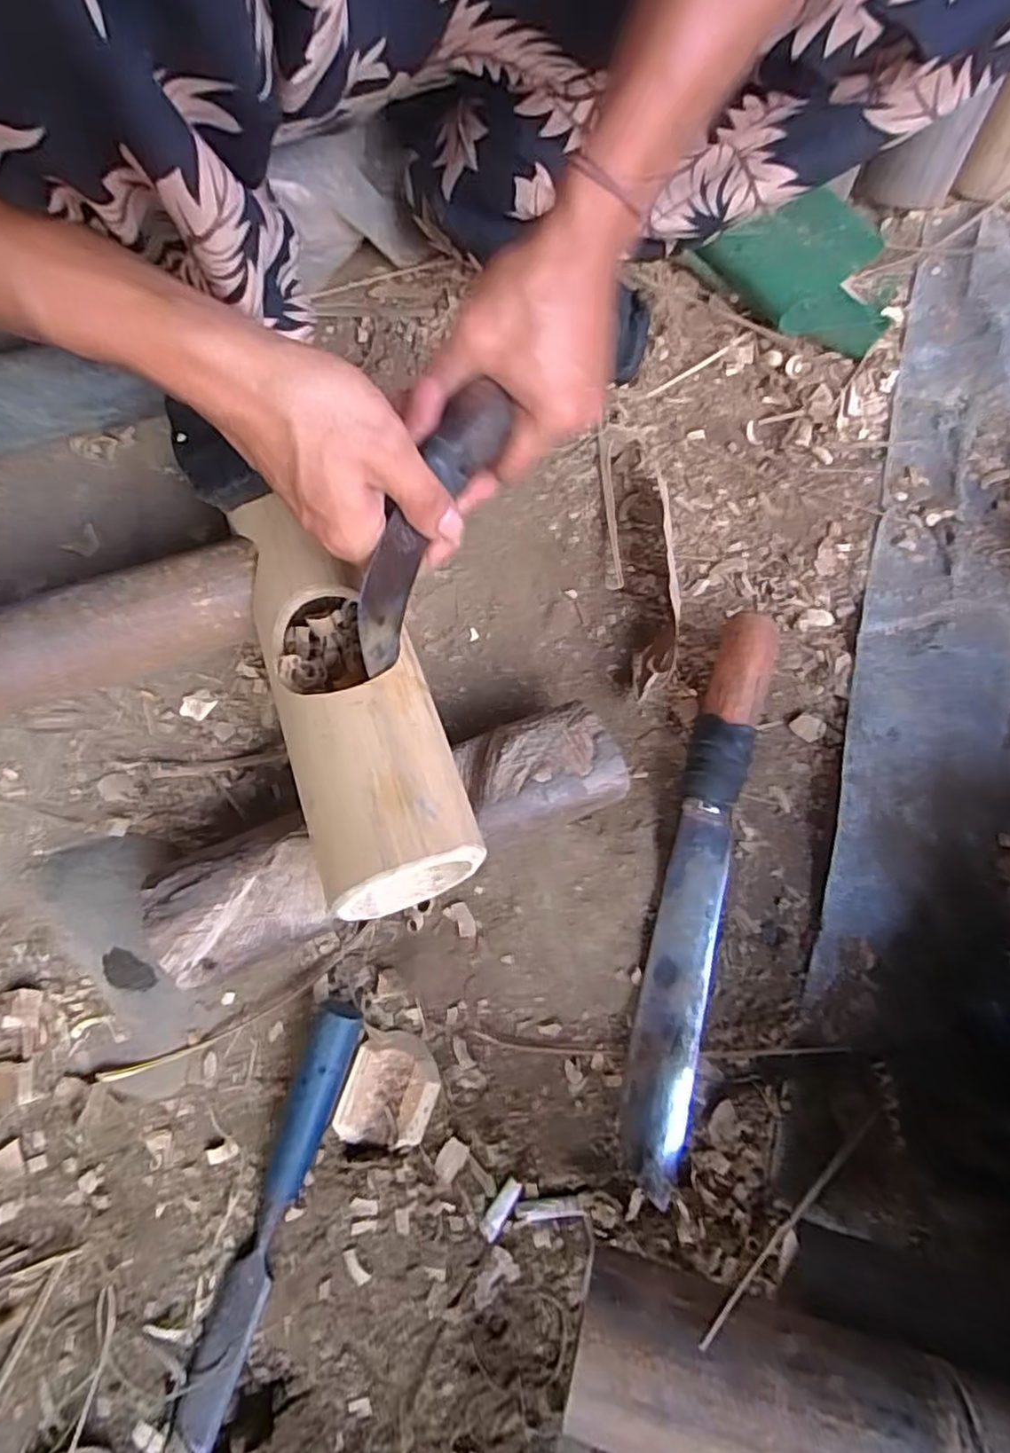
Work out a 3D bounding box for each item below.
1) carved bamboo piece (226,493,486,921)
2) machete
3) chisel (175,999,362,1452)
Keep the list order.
[{"bbox_3d":[-0.084,-0.018,0.366,0.080,0.073,0.226,-23,67,-9],"label":"carved bamboo piece"},{"bbox_3d":[0.119,0.085,0.408,0.041,0.028,0.345,15,72,4],"label":"machete"},{"bbox_3d":[-0.126,0.259,0.353,0.025,0.031,0.217,18,72,5],"label":"chisel"}]

